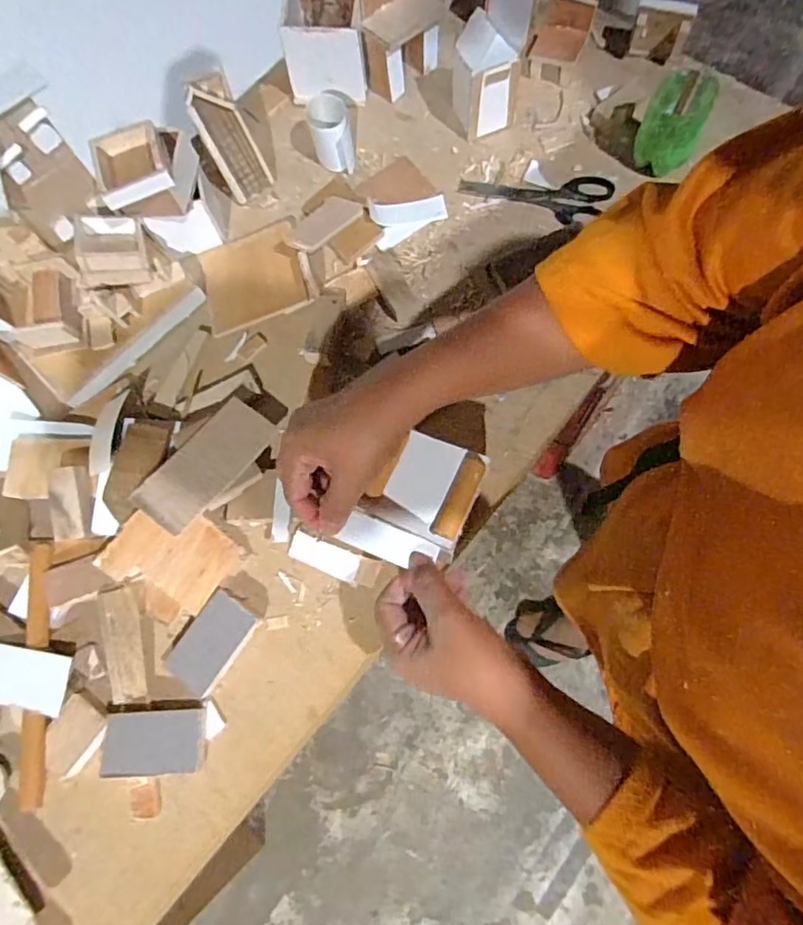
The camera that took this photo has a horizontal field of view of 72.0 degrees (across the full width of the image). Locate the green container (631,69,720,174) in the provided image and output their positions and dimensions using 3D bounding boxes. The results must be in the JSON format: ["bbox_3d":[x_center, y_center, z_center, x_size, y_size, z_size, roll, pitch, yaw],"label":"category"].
[{"bbox_3d":[0.259,-0.322,0.533,0.054,0.077,0.049,19,76,11],"label":"green container"}]

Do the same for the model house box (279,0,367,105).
[{"bbox_3d":[-0.083,-0.464,0.600,0.087,0.091,0.100,-1,82,0],"label":"model house box"}]

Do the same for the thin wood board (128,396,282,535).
[{"bbox_3d":[-0.166,0.000,0.477,0.057,0.011,0.126,39,64,8],"label":"thin wood board"}]

